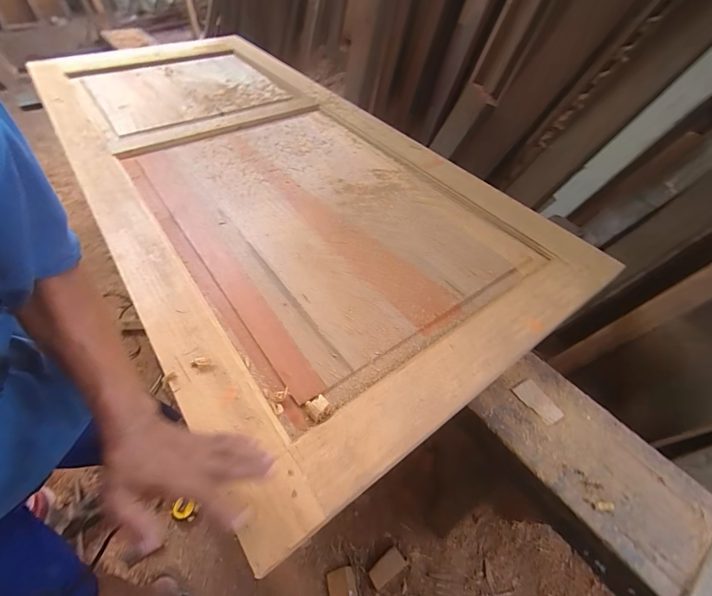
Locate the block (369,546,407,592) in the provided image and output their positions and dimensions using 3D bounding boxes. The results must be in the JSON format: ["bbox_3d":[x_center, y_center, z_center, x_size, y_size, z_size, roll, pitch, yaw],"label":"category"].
[{"bbox_3d":[0.081,0.709,0.903,0.094,0.018,0.049,-30,56,-25],"label":"block"}]

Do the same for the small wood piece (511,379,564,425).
[{"bbox_3d":[0.311,0.177,0.587,0.044,0.006,0.077,-24,54,-21],"label":"small wood piece"}]

